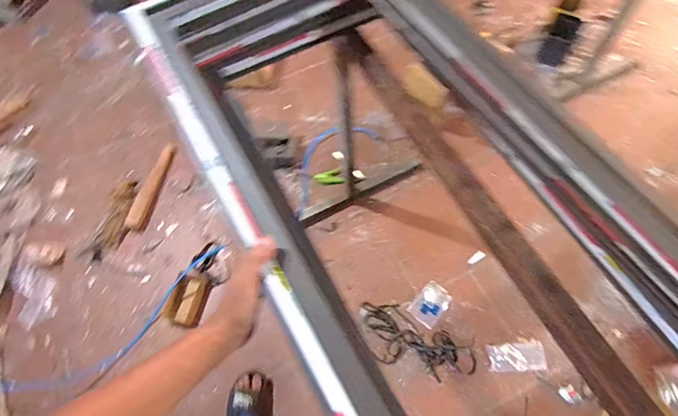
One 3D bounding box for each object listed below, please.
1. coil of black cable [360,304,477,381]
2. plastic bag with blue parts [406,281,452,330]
[{"bbox_3d":[0.249,0.464,1.396,0.405,0.027,0.177,25,67,17],"label":"coil of black cable"},{"bbox_3d":[0.322,0.336,1.450,0.103,0.016,0.151,38,71,21],"label":"plastic bag with blue parts"}]

